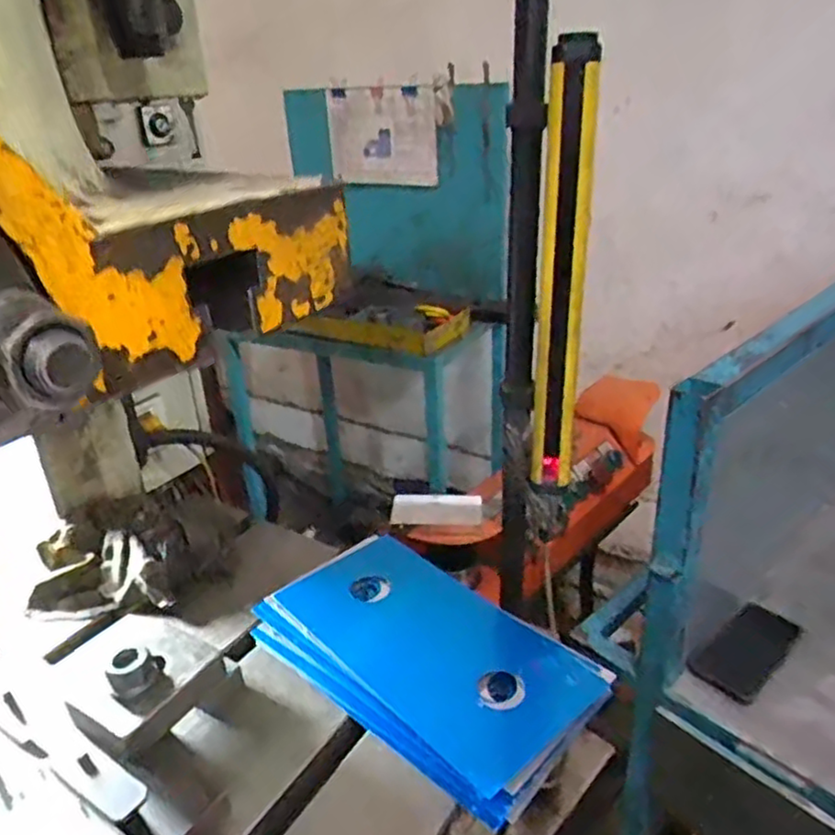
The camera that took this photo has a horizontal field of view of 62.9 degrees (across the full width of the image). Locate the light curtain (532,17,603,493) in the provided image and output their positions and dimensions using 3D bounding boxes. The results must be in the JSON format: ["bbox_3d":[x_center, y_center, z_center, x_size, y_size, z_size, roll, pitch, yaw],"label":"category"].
[{"bbox_3d":[0.118,-0.105,0.553,0.043,0.349,0.031,2,26,11],"label":"light curtain"}]

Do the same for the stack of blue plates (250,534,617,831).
[{"bbox_3d":[0.004,0.208,0.617,0.306,0.033,0.167,18,33,38],"label":"stack of blue plates"}]

